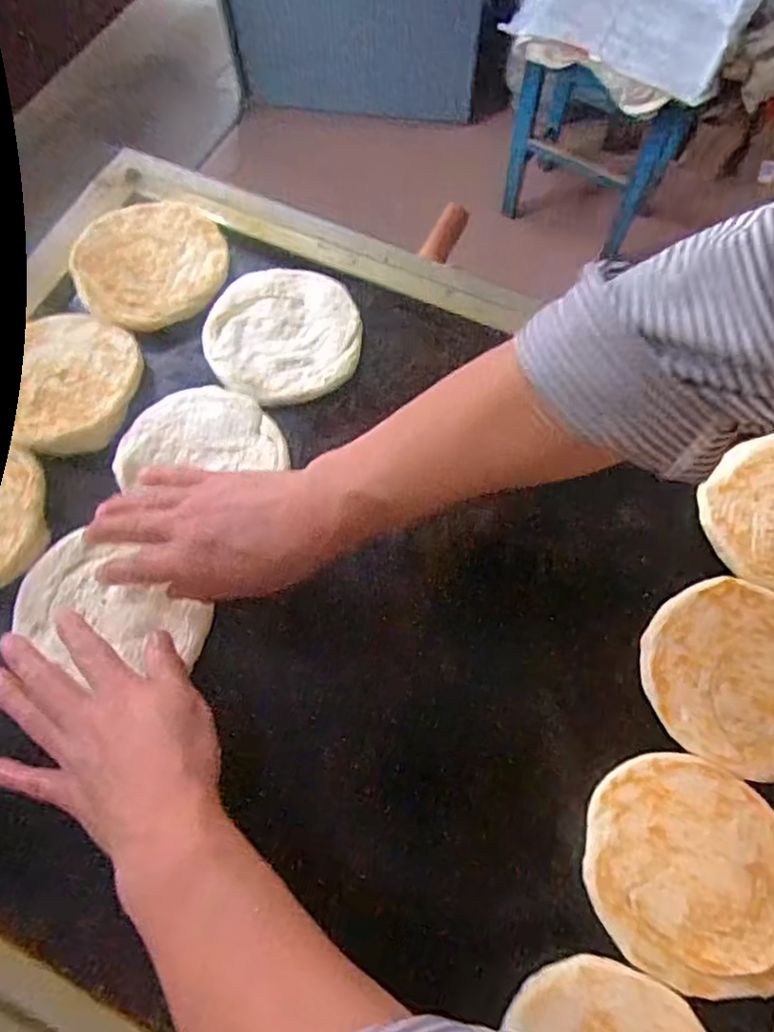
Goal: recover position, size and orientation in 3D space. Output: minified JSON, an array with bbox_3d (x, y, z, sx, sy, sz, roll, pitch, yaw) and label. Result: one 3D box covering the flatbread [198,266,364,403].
[{"bbox_3d":[-0.089,-0.156,0.558,0.128,0.010,0.128,-1,67,1],"label":"flatbread"}]

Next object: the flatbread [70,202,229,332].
[{"bbox_3d":[-0.208,-0.224,0.578,0.129,0.018,0.122,0,68,0],"label":"flatbread"}]

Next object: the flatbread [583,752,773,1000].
[{"bbox_3d":[0.186,0.211,0.393,0.125,0.004,0.121,-1,67,1],"label":"flatbread"}]

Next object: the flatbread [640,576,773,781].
[{"bbox_3d":[0.239,0.104,0.434,0.129,0.007,0.123,-1,67,1],"label":"flatbread"}]

